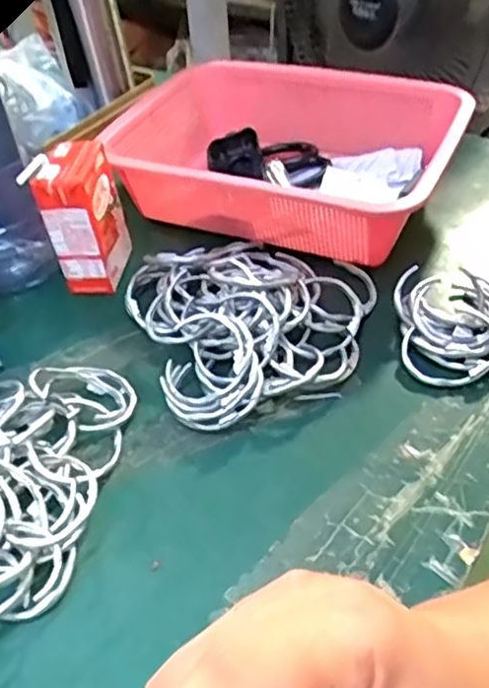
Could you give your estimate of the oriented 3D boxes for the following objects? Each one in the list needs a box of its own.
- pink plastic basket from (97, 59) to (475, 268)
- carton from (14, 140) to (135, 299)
[{"bbox_3d":[0.039,-0.181,0.604,0.294,0.086,0.216,15,47,20],"label":"pink plastic basket"},{"bbox_3d":[-0.132,-0.103,0.534,0.044,0.111,0.072,3,44,9],"label":"carton"}]

